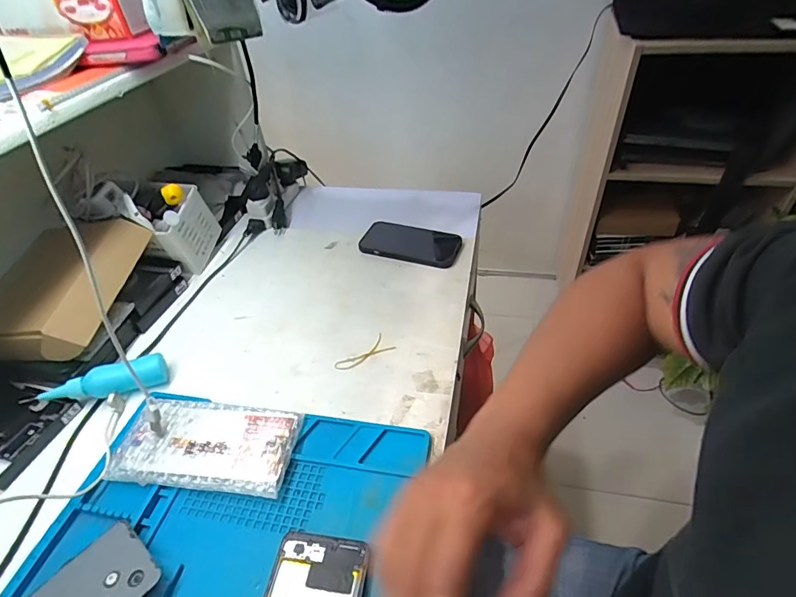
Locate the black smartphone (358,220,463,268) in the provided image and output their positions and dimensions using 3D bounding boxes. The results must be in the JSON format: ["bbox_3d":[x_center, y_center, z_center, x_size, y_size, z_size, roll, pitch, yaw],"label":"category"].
[{"bbox_3d":[0.020,-0.085,0.682,0.147,0.011,0.082,14,45,19],"label":"black smartphone"}]

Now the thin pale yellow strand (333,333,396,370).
[{"bbox_3d":[-0.041,0.066,0.531,0.072,0.004,0.030,-29,47,-25],"label":"thin pale yellow strand"}]

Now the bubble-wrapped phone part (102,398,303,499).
[{"bbox_3d":[-0.186,0.143,0.440,0.166,0.018,0.088,2,42,7],"label":"bubble-wrapped phone part"}]

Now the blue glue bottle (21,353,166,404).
[{"bbox_3d":[-0.329,0.095,0.487,0.134,0.032,0.029,-17,44,-14],"label":"blue glue bottle"}]

